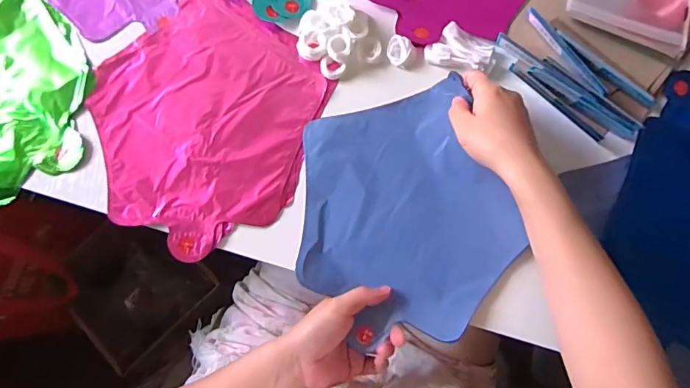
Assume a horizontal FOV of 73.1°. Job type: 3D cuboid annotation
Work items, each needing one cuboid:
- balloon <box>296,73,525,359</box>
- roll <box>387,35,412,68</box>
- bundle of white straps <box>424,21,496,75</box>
[{"bbox_3d":[0.056,0.021,0.448,0.199,0.013,0.224,-12,79,-1],"label":"balloon"},{"bbox_3d":[0.055,-0.147,0.474,0.023,0.008,0.029,17,80,5],"label":"roll"},{"bbox_3d":[0.119,-0.143,0.473,0.067,0.012,0.046,27,81,6],"label":"bundle of white straps"}]

